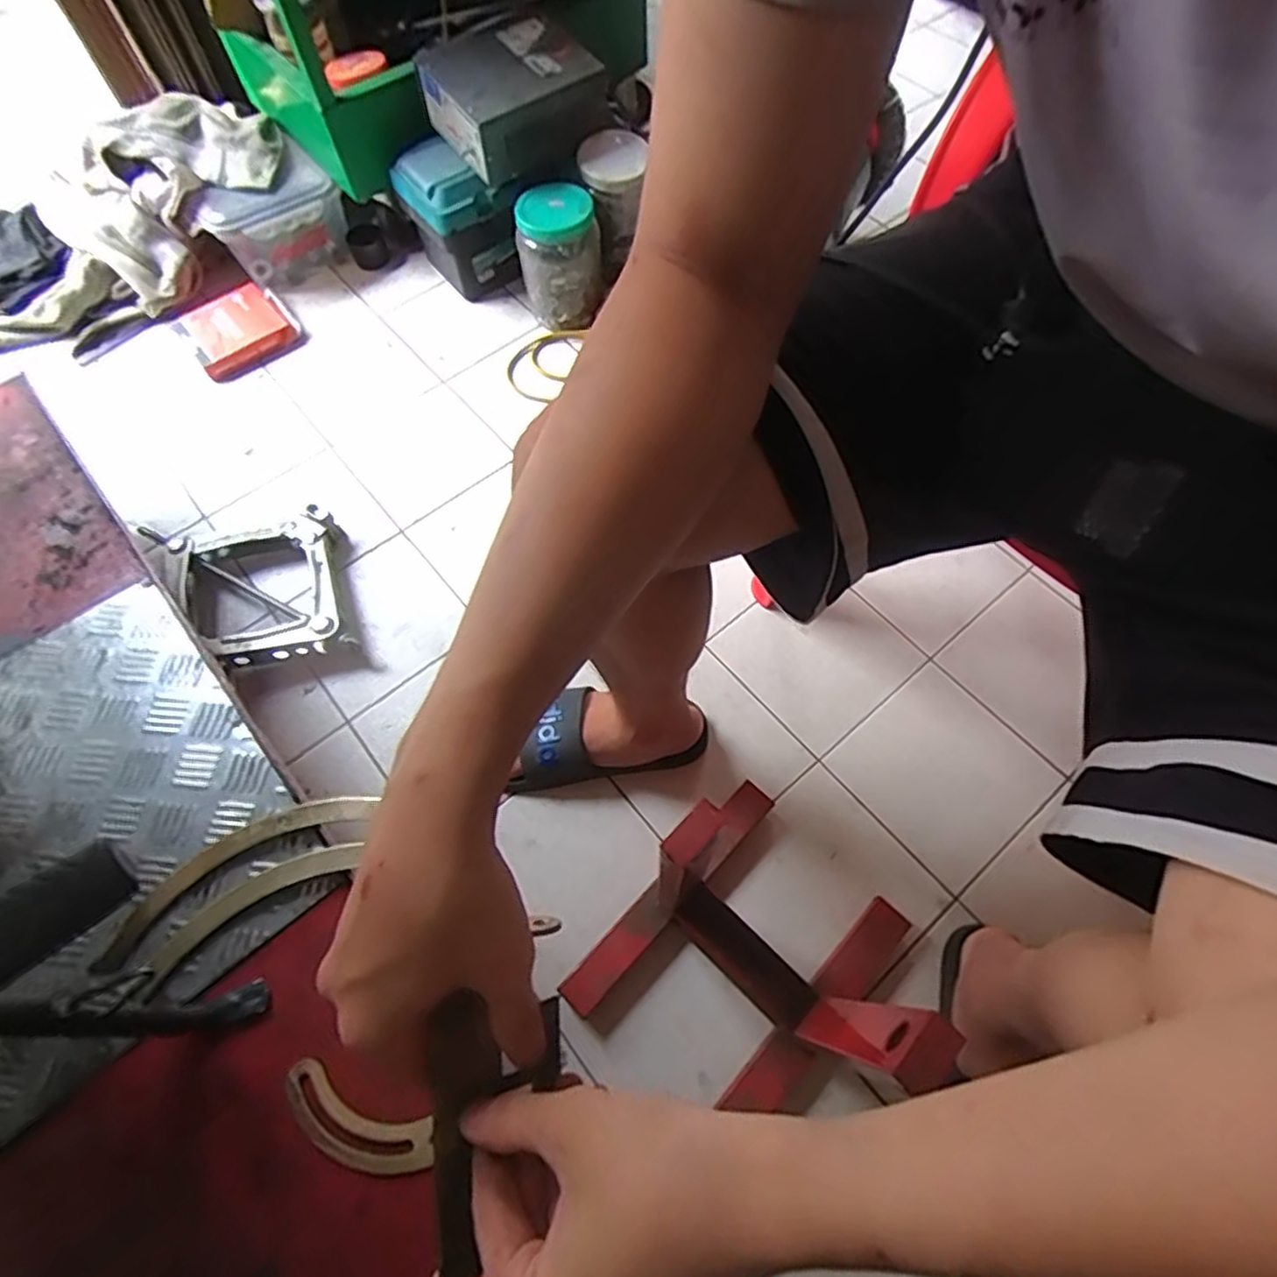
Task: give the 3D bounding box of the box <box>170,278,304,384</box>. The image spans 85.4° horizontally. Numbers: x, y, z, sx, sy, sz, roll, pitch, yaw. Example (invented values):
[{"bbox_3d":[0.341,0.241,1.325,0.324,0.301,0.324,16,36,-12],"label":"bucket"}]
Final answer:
[{"bbox_3d":[-0.627,-0.483,1.090,0.158,0.052,0.139,-38,70,-16],"label":"box"}]

